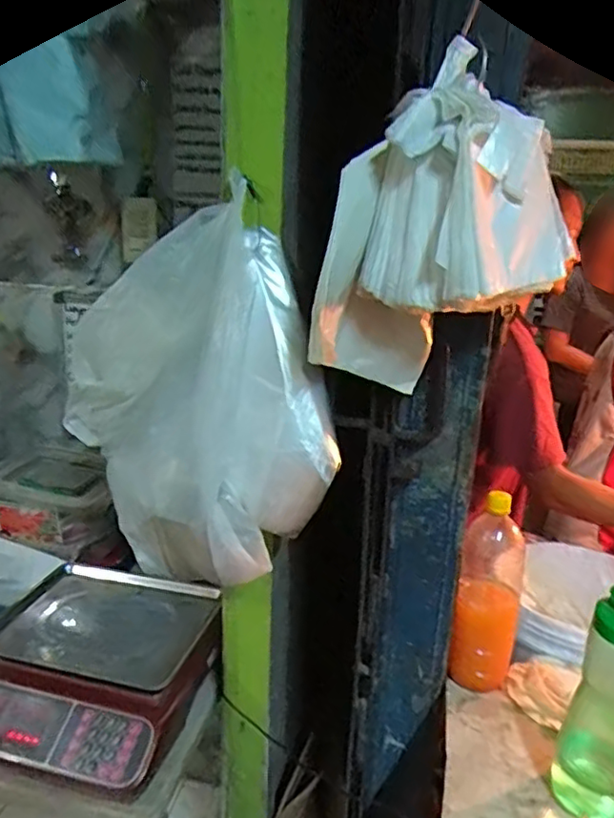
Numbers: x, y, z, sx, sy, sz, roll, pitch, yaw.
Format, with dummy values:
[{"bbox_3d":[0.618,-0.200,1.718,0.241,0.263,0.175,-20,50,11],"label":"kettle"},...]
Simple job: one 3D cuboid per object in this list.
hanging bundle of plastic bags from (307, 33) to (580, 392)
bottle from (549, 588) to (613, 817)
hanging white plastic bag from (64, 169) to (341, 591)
[{"bbox_3d":[0.133,-0.165,0.607,0.227,0.294,0.121,5,19,8],"label":"hanging bundle of plastic bags"},{"bbox_3d":[0.328,0.326,0.665,0.079,0.250,0.086,14,22,31],"label":"bottle"},{"bbox_3d":[-0.126,0.009,0.727,0.309,0.414,0.122,11,21,26],"label":"hanging white plastic bag"}]

